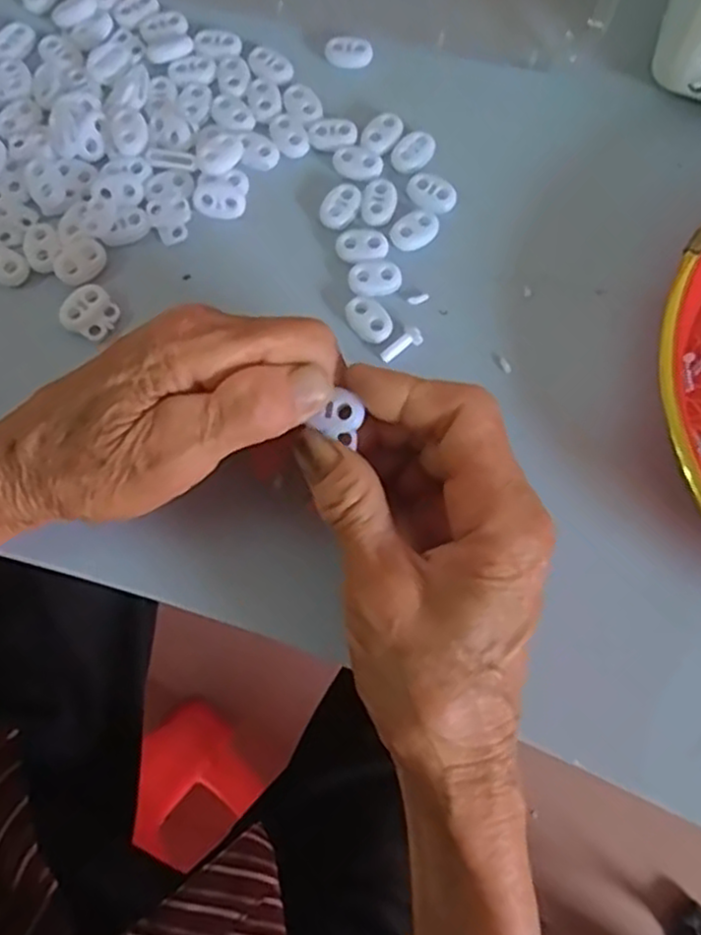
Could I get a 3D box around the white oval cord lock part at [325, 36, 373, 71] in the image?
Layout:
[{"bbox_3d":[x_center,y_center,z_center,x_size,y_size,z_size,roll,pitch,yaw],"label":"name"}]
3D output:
[{"bbox_3d":[-0.001,-0.194,0.347,0.022,0.004,0.016,-2,74,-1],"label":"white oval cord lock part"}]

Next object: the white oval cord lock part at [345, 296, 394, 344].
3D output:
[{"bbox_3d":[0.008,-0.061,0.308,0.015,0.004,0.022,-38,78,-10],"label":"white oval cord lock part"}]

